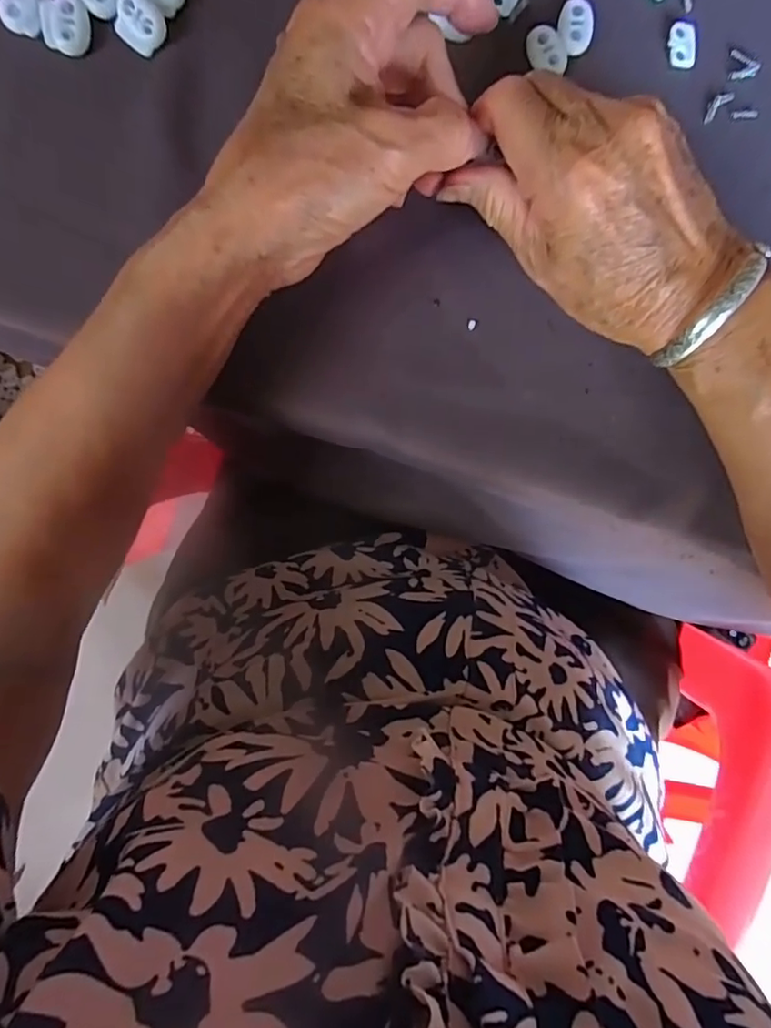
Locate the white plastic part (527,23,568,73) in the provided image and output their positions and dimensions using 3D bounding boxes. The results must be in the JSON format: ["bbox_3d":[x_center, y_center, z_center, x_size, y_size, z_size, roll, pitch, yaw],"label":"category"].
[{"bbox_3d":[0.074,-0.210,0.260,0.015,0.004,0.021,-32,95,-1],"label":"white plastic part"}]

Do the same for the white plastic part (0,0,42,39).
[{"bbox_3d":[-0.156,-0.218,0.243,0.016,0.004,0.023,15,92,-5],"label":"white plastic part"}]

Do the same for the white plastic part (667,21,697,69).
[{"bbox_3d":[0.137,-0.217,0.264,0.012,0.004,0.019,-4,94,-3],"label":"white plastic part"}]

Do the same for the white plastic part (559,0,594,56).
[{"bbox_3d":[0.087,-0.222,0.260,0.015,0.005,0.023,2,93,-4],"label":"white plastic part"}]

